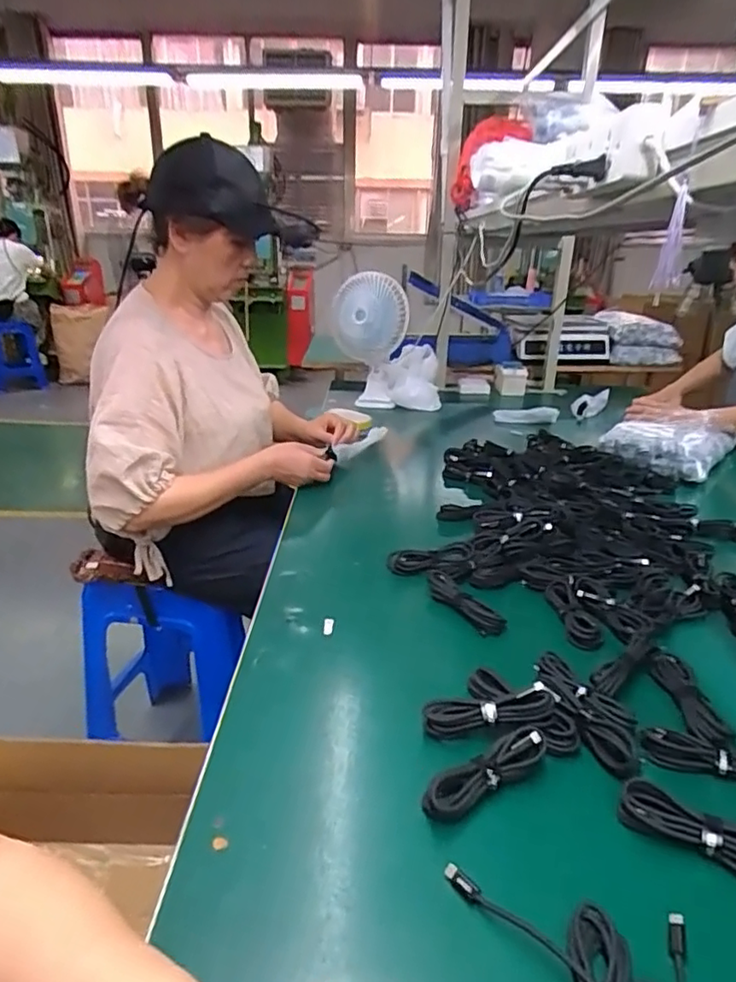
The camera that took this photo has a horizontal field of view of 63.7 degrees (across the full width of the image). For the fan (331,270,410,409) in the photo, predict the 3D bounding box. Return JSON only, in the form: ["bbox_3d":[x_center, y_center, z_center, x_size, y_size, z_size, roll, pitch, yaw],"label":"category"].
[{"bbox_3d":[0.003,-0.428,1.498,0.192,0.213,0.149,-1,22,-2],"label":"fan"}]

